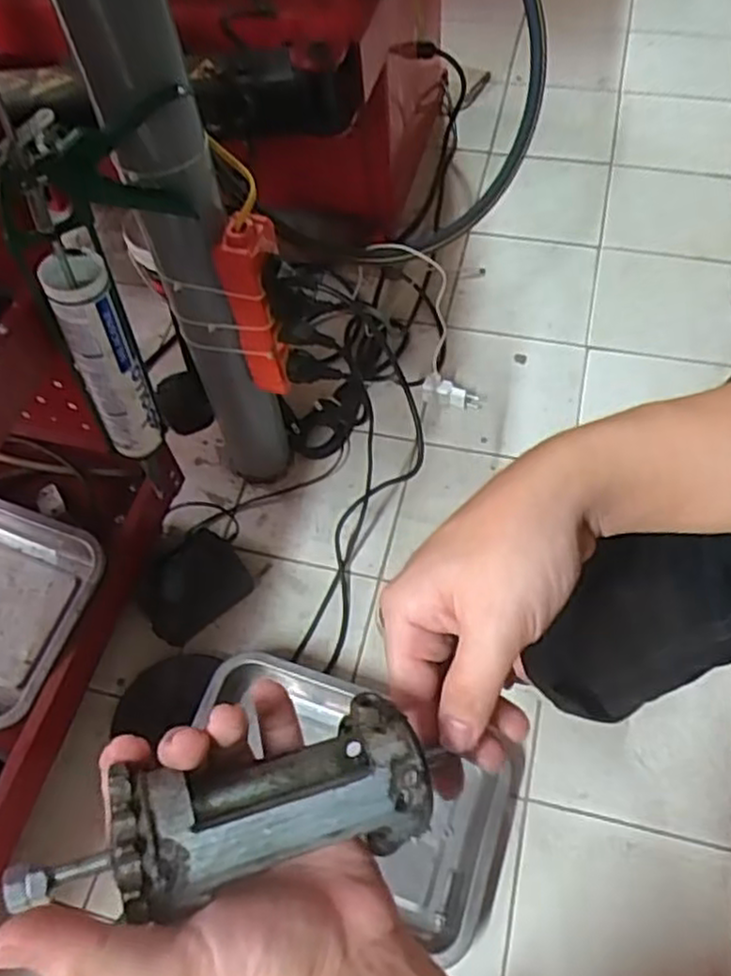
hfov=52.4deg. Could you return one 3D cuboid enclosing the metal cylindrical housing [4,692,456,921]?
[{"bbox_3d":[-0.048,0.116,0.259,0.134,0.044,0.049,-9,57,-22],"label":"metal cylindrical housing"}]

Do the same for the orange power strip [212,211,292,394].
[{"bbox_3d":[-0.098,-0.169,0.708,0.041,0.189,0.054,13,60,12],"label":"orange power strip"}]

